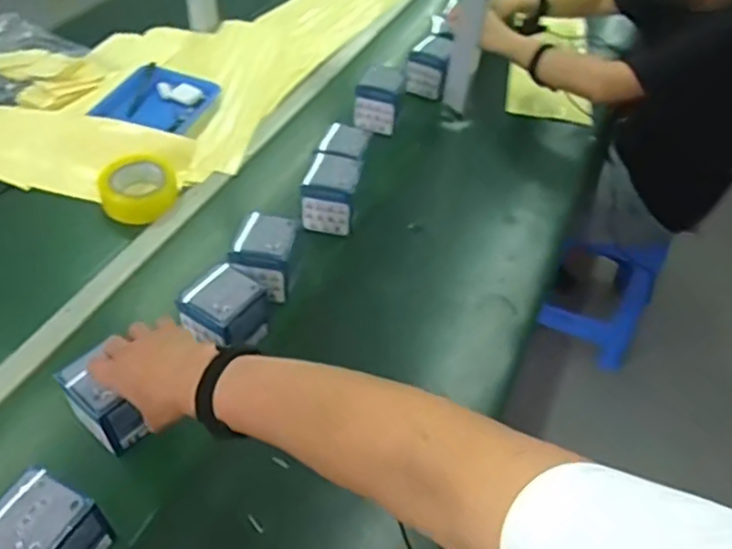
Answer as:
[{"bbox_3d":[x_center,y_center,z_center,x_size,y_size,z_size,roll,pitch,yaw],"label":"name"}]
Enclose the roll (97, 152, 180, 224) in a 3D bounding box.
[{"bbox_3d":[-0.373,-0.141,1.024,0.120,0.050,0.122,2,48,-3],"label":"roll"}]

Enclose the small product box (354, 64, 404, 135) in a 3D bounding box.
[{"bbox_3d":[0.025,-0.331,1.171,0.088,0.077,0.076,12,48,6],"label":"small product box"}]

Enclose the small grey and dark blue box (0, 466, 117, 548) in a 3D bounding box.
[{"bbox_3d":[-0.306,0.250,0.597,0.084,0.082,0.079,24,50,16],"label":"small grey and dark blue box"}]

